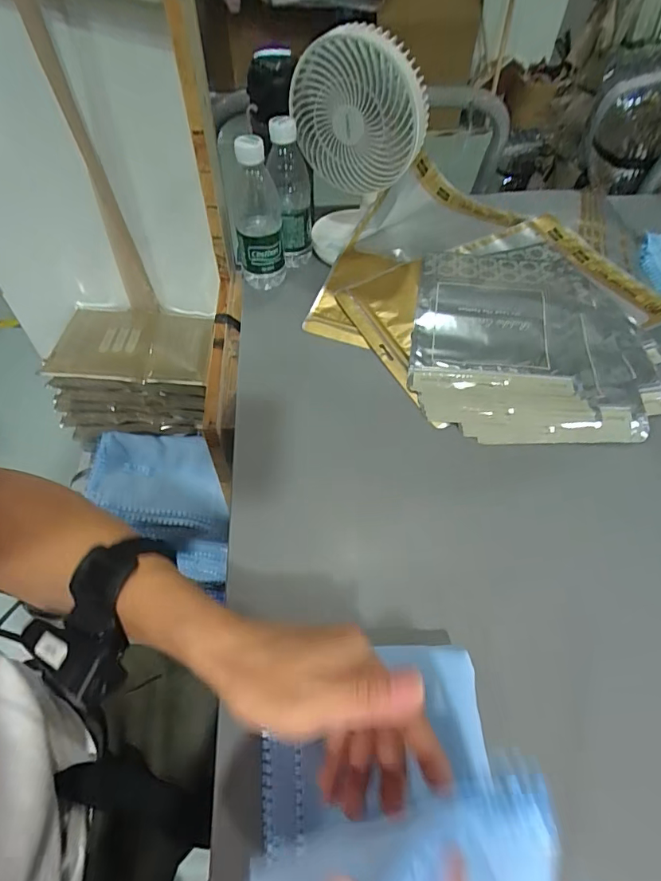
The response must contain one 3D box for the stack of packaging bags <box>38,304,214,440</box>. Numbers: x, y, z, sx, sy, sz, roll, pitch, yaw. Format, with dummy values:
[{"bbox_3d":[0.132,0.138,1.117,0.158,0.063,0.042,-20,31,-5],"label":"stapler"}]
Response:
[{"bbox_3d":[-0.282,-0.112,0.705,0.207,0.114,0.177,0,53,-1],"label":"stack of packaging bags"}]

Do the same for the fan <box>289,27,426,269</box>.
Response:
[{"bbox_3d":[0.032,-0.358,0.595,0.148,0.224,0.144,-1,53,-1],"label":"fan"}]

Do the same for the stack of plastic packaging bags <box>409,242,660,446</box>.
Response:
[{"bbox_3d":[0.240,-0.134,0.569,0.270,0.033,0.321,5,53,5],"label":"stack of plastic packaging bags"}]

